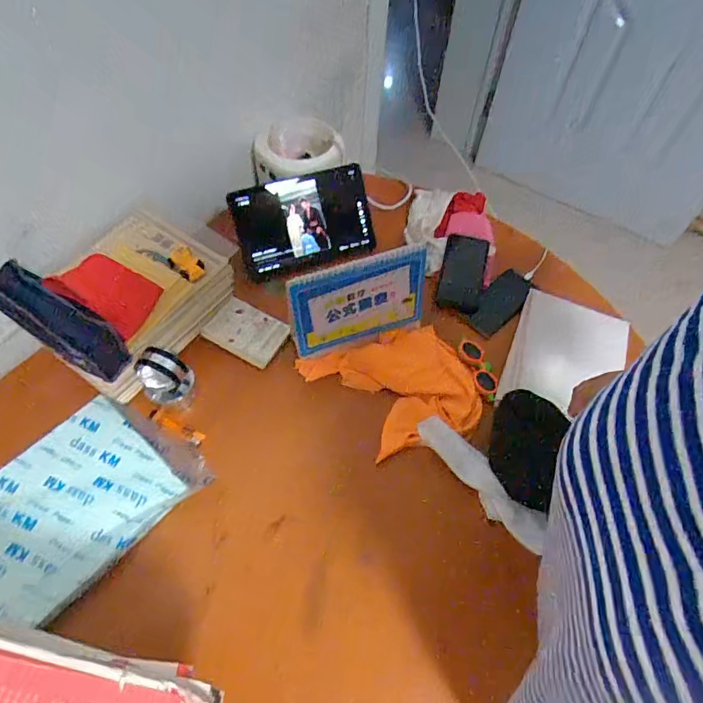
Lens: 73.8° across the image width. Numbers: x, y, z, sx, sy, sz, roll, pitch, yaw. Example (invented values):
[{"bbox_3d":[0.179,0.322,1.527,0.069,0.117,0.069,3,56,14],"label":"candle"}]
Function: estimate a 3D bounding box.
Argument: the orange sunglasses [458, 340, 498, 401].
[{"bbox_3d":[0.210,0.028,0.759,0.042,0.024,0.104,-15,58,-12],"label":"orange sunglasses"}]

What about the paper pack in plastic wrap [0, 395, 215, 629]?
[{"bbox_3d":[-0.377,0.206,0.605,0.213,0.025,0.311,38,63,20],"label":"paper pack in plastic wrap"}]

